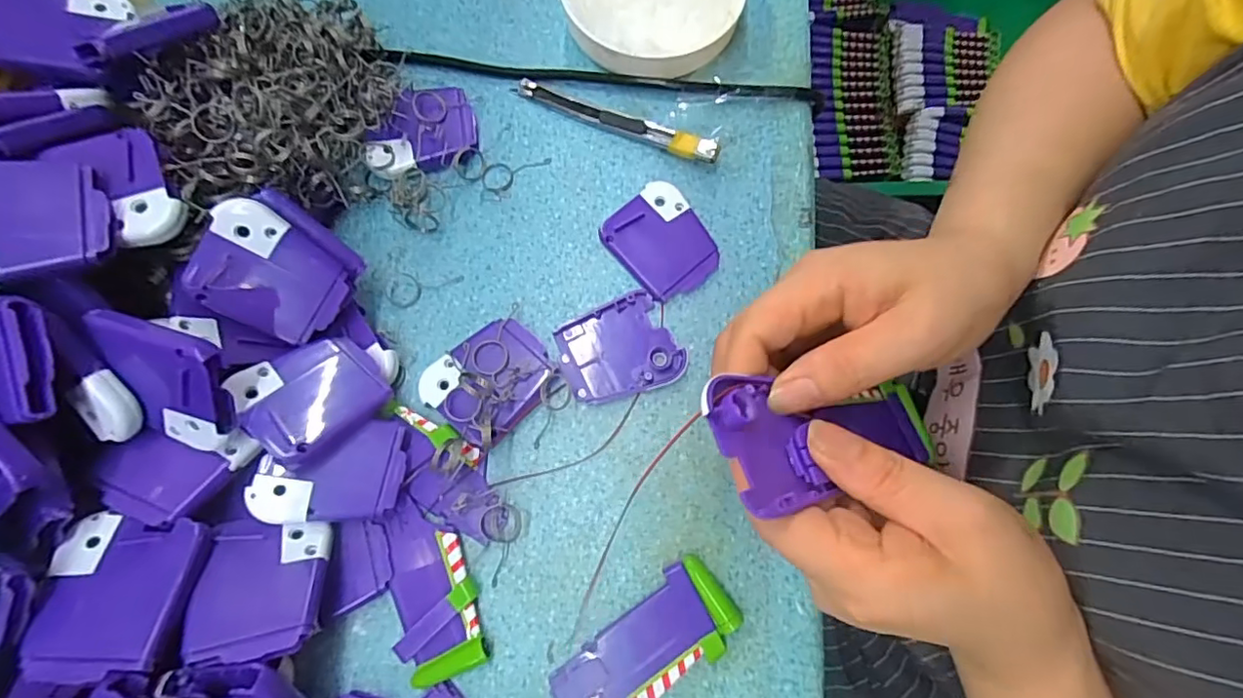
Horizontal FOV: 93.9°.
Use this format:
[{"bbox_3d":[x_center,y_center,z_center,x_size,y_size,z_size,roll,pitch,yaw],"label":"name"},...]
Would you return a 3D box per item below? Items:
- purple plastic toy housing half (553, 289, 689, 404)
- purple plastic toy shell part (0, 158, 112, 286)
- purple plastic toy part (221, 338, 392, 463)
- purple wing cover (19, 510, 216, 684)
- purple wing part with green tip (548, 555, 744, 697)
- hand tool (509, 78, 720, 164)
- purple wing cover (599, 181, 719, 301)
[{"bbox_3d":[-0.002,0.002,0.310,0.061,0.007,0.052,-27,77,-6],"label":"purple plastic toy housing half"},{"bbox_3d":[-0.240,-0.049,0.228,0.062,0.014,0.050,-17,84,-27],"label":"purple plastic toy shell part"},{"bbox_3d":[-0.146,0.021,0.273,0.051,0.008,0.057,47,54,8],"label":"purple plastic toy part"},{"bbox_3d":[-0.200,0.096,0.229,0.051,0.005,0.059,7,54,-6],"label":"purple wing cover"},{"bbox_3d":[0.012,0.140,0.272,0.090,0.012,0.040,-36,78,-8],"label":"purple wing part with green tip"},{"bbox_3d":[-0.004,-0.136,0.337,0.127,0.018,0.015,22,77,6],"label":"hand tool"},{"bbox_3d":[0.024,-0.060,0.325,0.051,0.007,0.060,-41,79,-8],"label":"purple wing cover"}]

